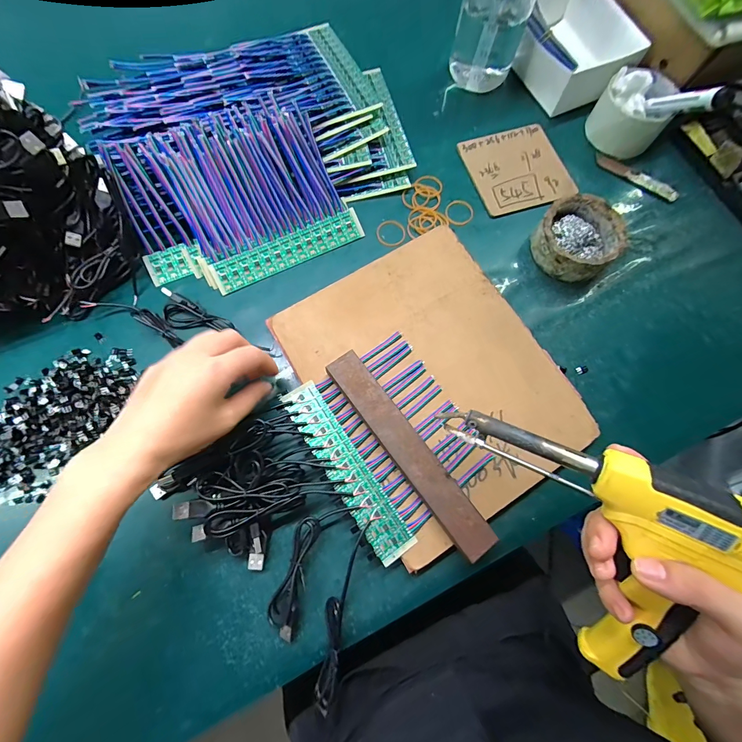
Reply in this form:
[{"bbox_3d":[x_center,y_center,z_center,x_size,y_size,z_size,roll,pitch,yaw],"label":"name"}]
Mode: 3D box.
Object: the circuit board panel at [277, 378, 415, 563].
[{"bbox_3d":[-0.021,0.082,0.305,0.032,0.006,0.163,-33,76,-10],"label":"circuit board panel"}]

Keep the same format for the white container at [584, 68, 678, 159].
[{"bbox_3d":[0.325,-0.324,0.433,0.083,0.063,0.088,38,77,10],"label":"white container"}]

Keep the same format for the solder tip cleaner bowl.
[{"bbox_3d":[0.220,-0.141,0.381,0.080,0.040,0.085,0,73,-1],"label":"solder tip cleaner bowl"}]

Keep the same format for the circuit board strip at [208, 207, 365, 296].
[{"bbox_3d":[-0.086,-0.129,0.380,0.164,0.004,0.032,-26,99,-10],"label":"circuit board strip"}]

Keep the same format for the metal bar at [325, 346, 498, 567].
[{"bbox_3d":[0.030,0.066,0.303,0.031,0.019,0.192,-35,77,-10],"label":"metal bar"}]

